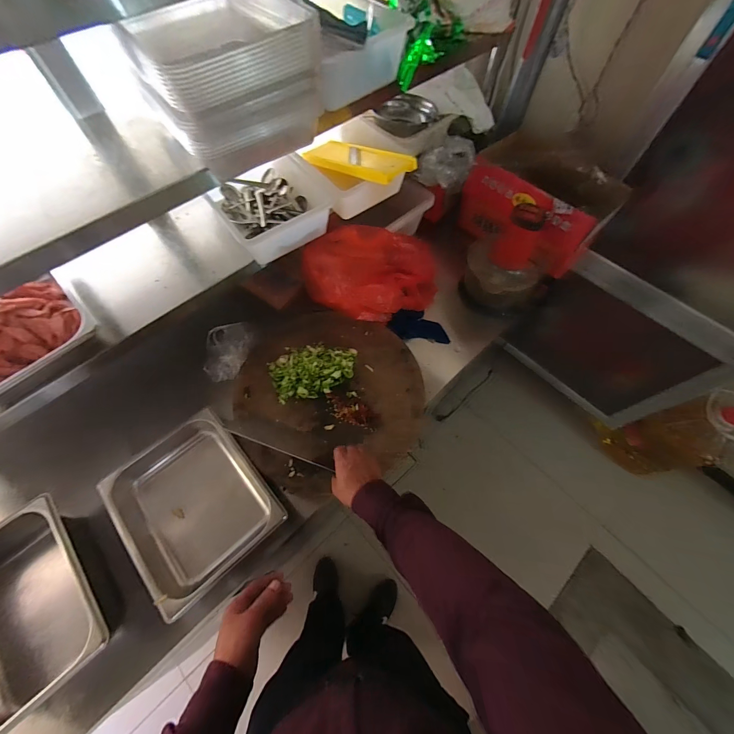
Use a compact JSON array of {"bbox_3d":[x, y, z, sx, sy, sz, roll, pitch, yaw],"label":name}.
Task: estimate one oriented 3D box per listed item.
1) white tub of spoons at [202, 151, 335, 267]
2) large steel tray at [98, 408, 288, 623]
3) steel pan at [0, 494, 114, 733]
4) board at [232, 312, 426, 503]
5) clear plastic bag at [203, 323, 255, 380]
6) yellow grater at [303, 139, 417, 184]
[{"bbox_3d":[-0.238,-0.395,0.780,0.221,0.086,0.265,-32,68,-14],"label":"white tub of spoons"},{"bbox_3d":[-0.368,0.289,0.702,0.268,0.084,0.328,-40,70,-17],"label":"large steel tray"},{"bbox_3d":[-0.657,0.469,0.604,0.289,0.116,0.330,-38,69,-17],"label":"steel pan"},{"bbox_3d":[-0.089,0.051,0.782,0.436,0.064,0.441,0,64,0],"label":"board"},{"bbox_3d":[-0.376,-0.046,0.868,0.123,0.058,0.175,-2,64,-1],"label":"clear plastic bag"},{"bbox_3d":[-0.034,-0.513,0.802,0.120,0.023,0.321,-42,56,-18],"label":"yellow grater"}]

